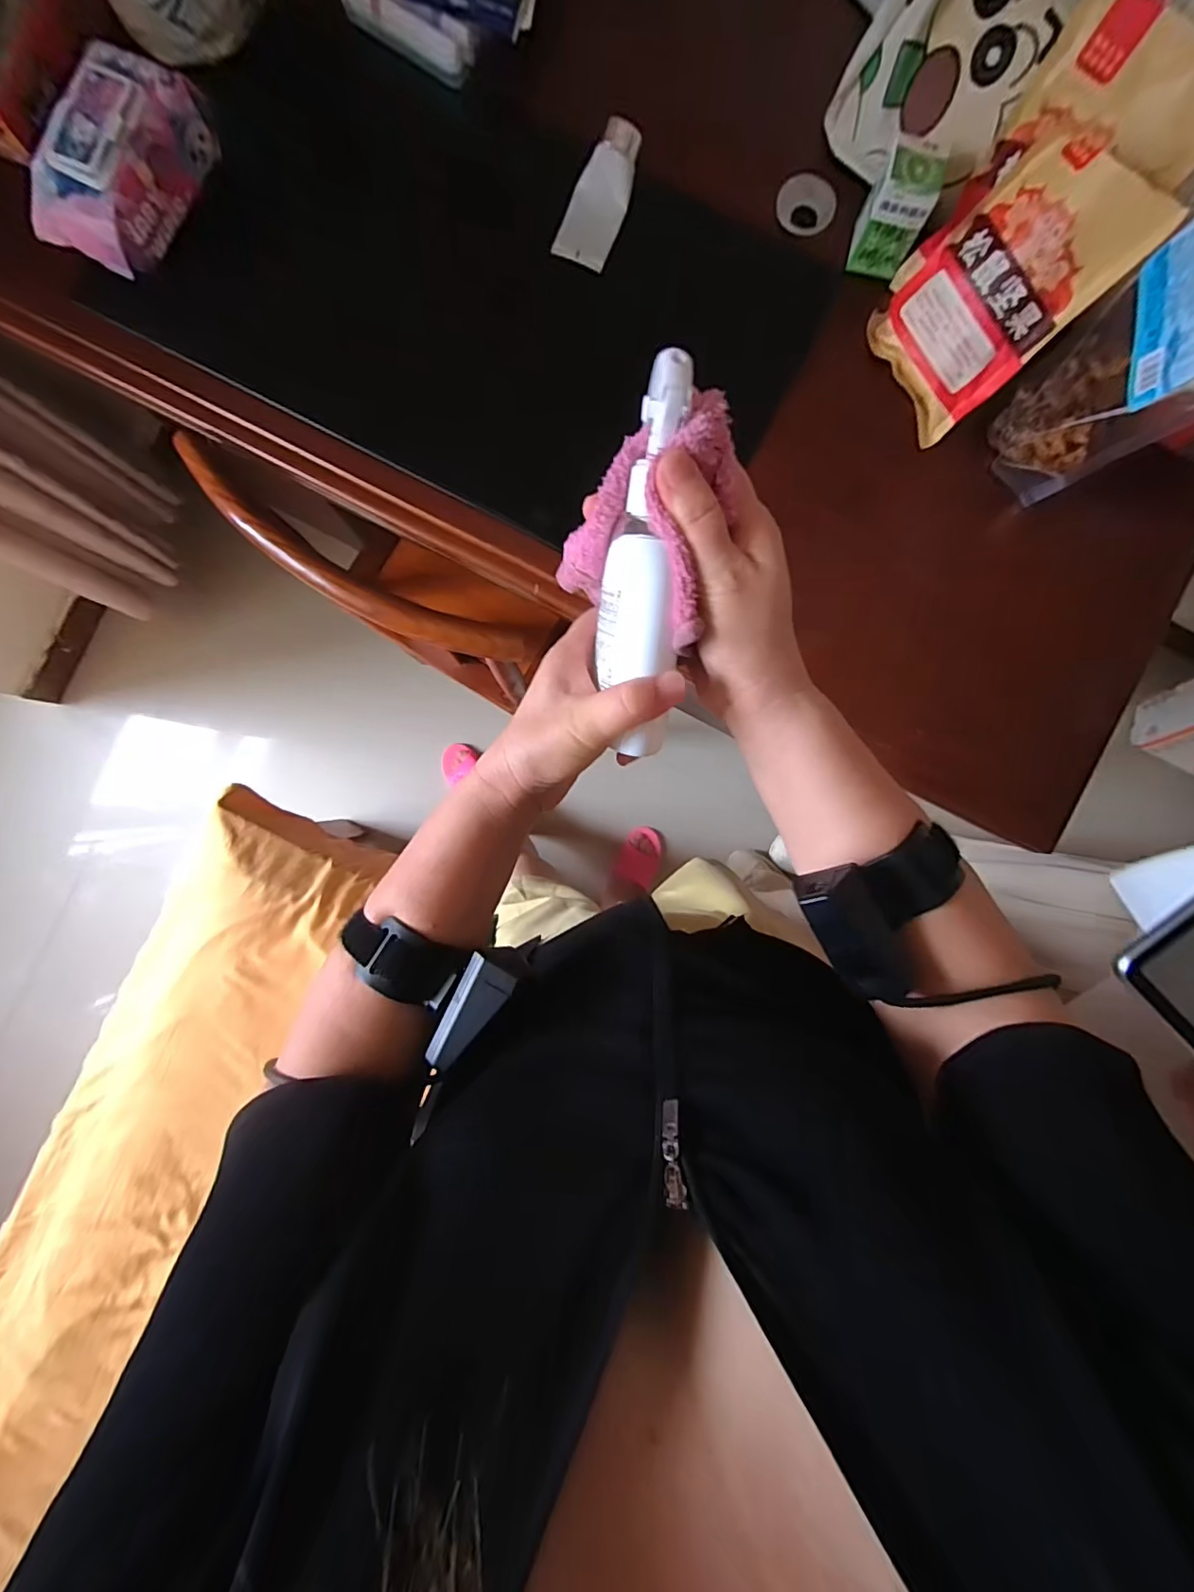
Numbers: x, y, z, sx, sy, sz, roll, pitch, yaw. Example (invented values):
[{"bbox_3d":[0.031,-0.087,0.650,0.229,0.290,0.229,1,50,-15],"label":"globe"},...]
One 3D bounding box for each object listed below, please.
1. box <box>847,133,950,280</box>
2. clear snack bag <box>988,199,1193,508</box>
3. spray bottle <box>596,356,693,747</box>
[{"bbox_3d":[0.271,-0.533,0.497,0.049,0.079,0.047,15,90,-1],"label":"box"},{"bbox_3d":[0.431,-0.355,0.429,0.063,0.236,0.159,-3,93,-8],"label":"clear snack bag"},{"bbox_3d":[0.021,-0.107,0.266,0.036,0.031,0.174,4,108,-1],"label":"spray bottle"}]

